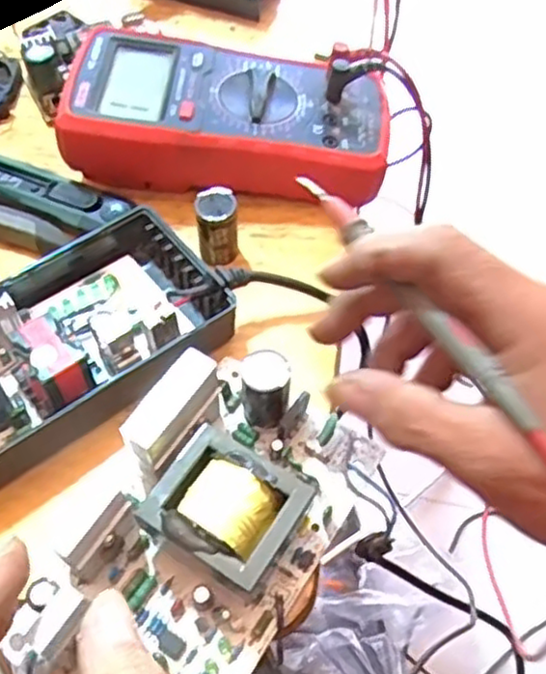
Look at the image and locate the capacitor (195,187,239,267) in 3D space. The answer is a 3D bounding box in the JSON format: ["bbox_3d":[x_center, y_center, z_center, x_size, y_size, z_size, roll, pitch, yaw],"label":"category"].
[{"bbox_3d":[-0.029,-0.058,0.377,0.020,0.036,0.023,-6,57,-4],"label":"capacitor"}]

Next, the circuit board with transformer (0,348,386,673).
[{"bbox_3d":[-0.029,0.077,0.282,0.087,0.053,0.155,28,61,17],"label":"circuit board with transformer"}]

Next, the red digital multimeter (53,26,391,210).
[{"bbox_3d":[-0.025,-0.128,0.412,0.177,0.047,0.087,3,56,2],"label":"red digital multimeter"}]

